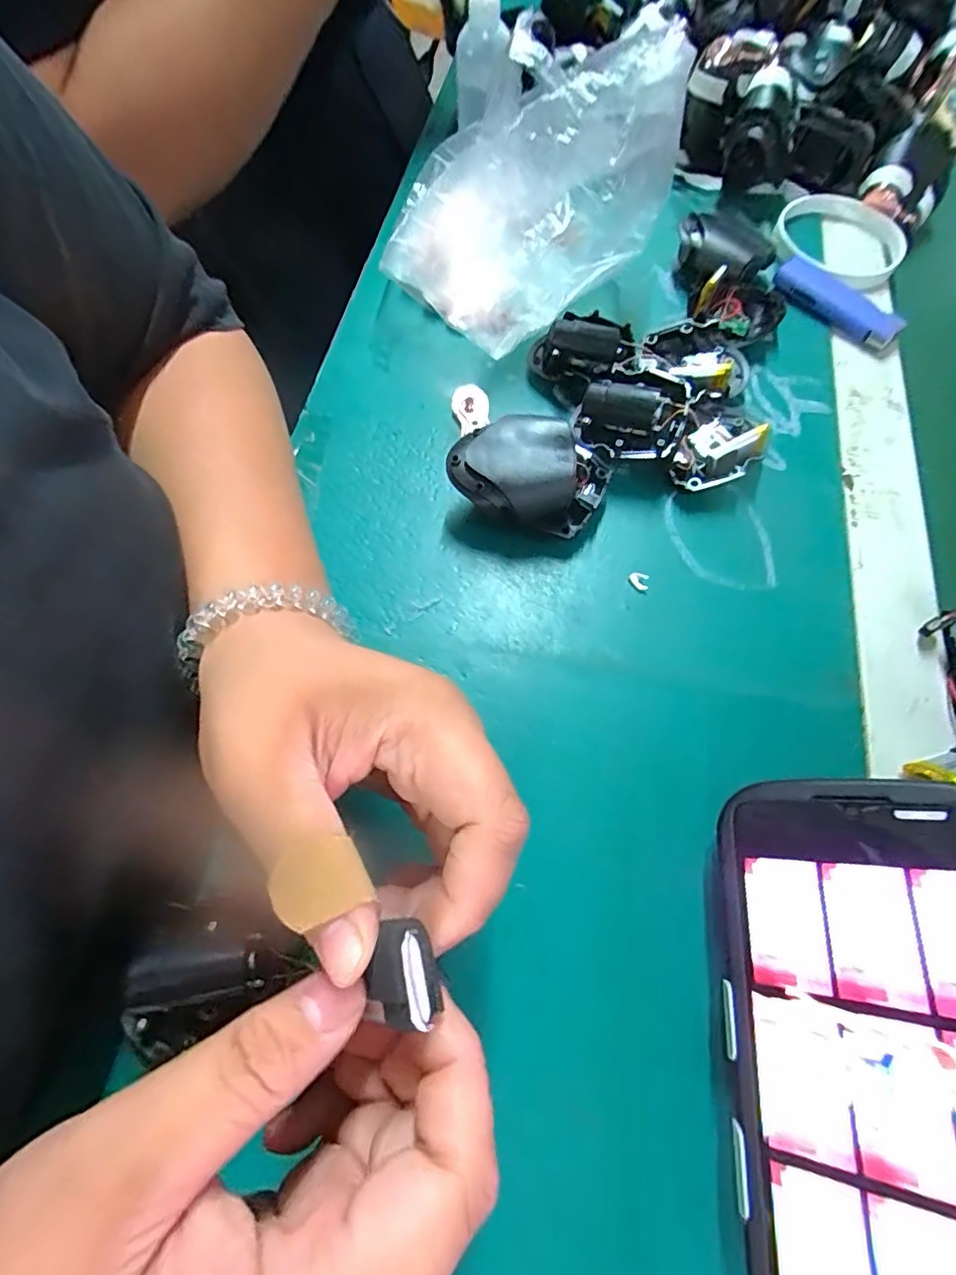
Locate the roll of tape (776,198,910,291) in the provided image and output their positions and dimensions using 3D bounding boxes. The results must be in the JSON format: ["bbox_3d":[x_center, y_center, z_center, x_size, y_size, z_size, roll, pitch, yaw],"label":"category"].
[{"bbox_3d":[0.235,-0.259,0.355,0.078,0.008,0.084,0,66,0],"label":"roll of tape"}]

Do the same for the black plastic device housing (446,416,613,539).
[{"bbox_3d":[0.025,-0.076,0.270,0.076,0.039,0.044,6,66,2],"label":"black plastic device housing"}]

